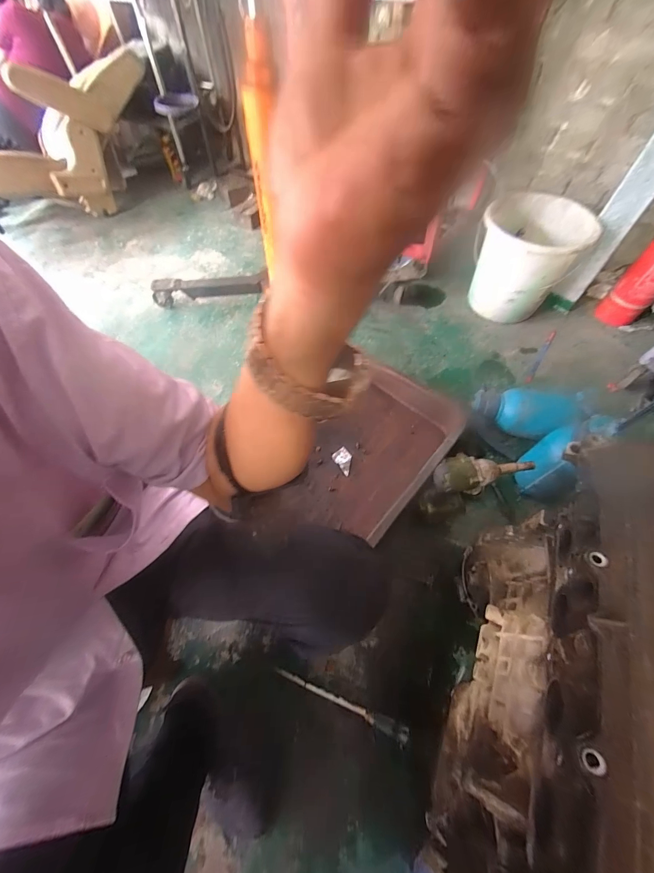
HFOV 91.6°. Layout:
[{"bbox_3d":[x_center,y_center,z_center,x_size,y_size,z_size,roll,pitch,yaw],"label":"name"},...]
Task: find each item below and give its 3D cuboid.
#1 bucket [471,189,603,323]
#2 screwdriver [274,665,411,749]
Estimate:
[{"bbox_3d":[0.681,-0.613,1.137,0.313,0.321,0.321,26,63,14],"label":"bucket"},{"bbox_3d":[0.026,0.521,0.627,0.271,0.024,0.026,20,62,12],"label":"screwdriver"}]

